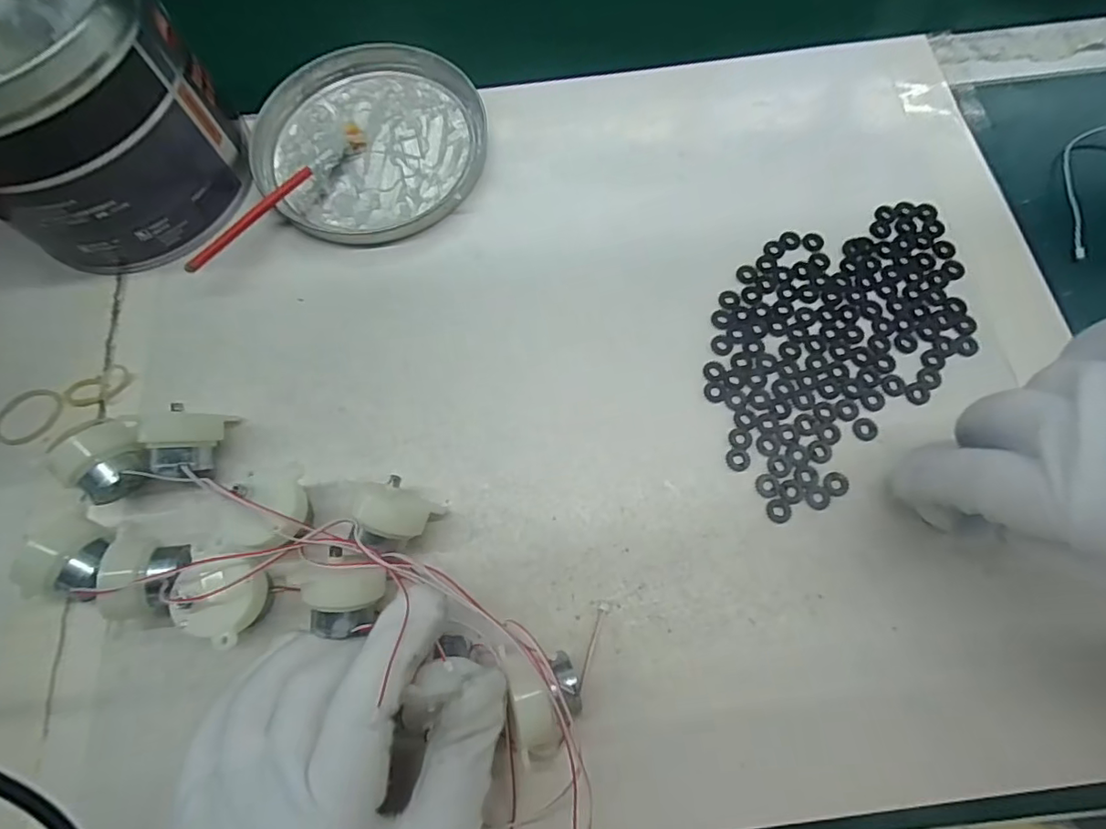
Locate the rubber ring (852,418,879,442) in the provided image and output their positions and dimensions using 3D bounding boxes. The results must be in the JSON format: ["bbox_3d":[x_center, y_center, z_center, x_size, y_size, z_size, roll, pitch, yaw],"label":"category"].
[{"bbox_3d":[0.144,0.007,0.249,0.011,0.004,0.011,-1,70,2],"label":"rubber ring"}]

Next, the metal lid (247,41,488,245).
[{"bbox_3d":[-0.103,-0.157,0.308,0.133,0.016,0.124,-1,70,2],"label":"metal lid"}]

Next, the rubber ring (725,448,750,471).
[{"bbox_3d":[0.084,0.020,0.245,0.011,0.004,0.010,-1,70,2],"label":"rubber ring"}]

